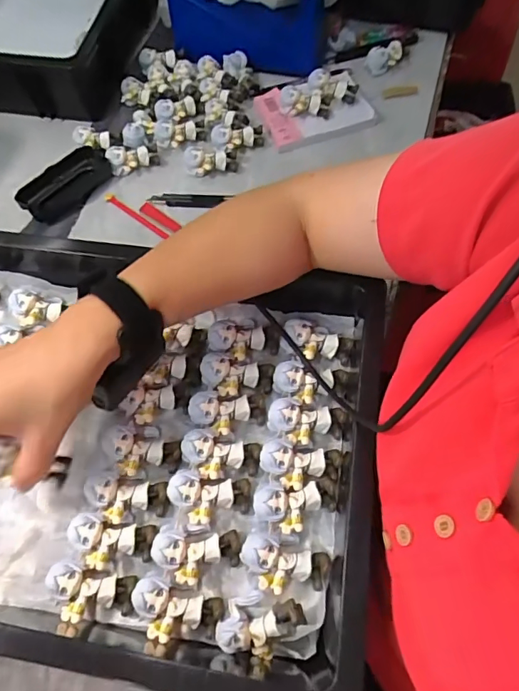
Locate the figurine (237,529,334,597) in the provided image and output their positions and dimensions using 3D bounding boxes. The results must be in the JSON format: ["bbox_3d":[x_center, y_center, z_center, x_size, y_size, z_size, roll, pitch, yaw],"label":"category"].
[{"bbox_3d":[0.020,0.157,0.347,0.063,0.027,0.038,0,64,2],"label":"figurine"}]

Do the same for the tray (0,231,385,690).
[{"bbox_3d":[-0.151,0.061,0.394,0.482,0.072,0.318,8,64,6],"label":"tray"}]

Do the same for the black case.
[{"bbox_3d":[-0.238,-0.196,0.588,0.118,0.034,0.055,-33,67,-14],"label":"black case"}]

